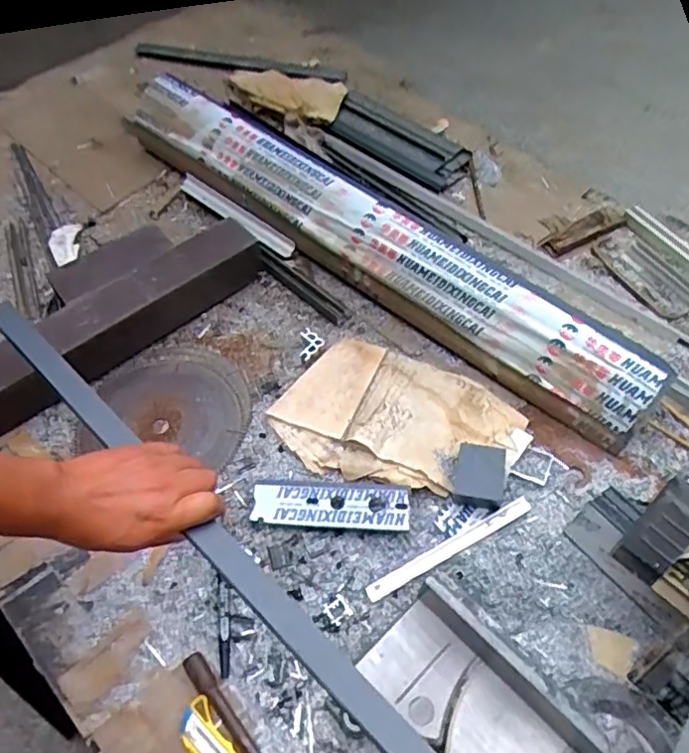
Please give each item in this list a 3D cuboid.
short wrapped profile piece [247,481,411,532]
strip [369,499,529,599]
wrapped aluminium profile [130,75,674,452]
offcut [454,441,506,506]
[{"bbox_3d":[-0.018,0.165,0.829,0.203,0.026,0.064,2,56,4],"label":"short wrapped profile piece"},{"bbox_3d":[0.135,0.216,0.799,0.237,0.006,0.021,-25,58,-14],"label":"strip"},{"bbox_3d":[0.017,-0.236,1.052,1.050,0.124,0.125,34,64,23],"label":"wrapped aluminium profile"},{"bbox_3d":[0.176,0.124,0.813,0.061,0.005,0.070,6,72,20],"label":"offcut"}]

